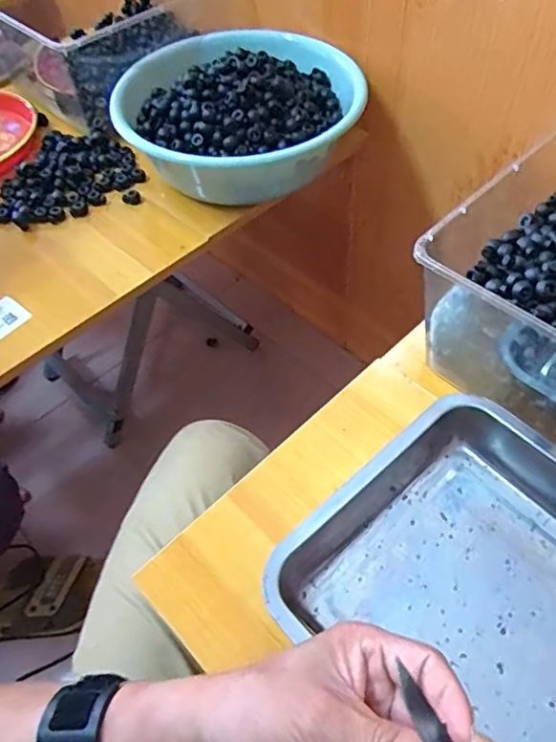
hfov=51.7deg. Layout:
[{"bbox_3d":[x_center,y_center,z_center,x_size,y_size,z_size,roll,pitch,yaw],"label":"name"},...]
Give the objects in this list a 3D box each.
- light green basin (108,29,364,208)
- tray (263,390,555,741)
[{"bbox_3d":[-0.042,-0.313,0.717,0.277,0.111,0.269,26,59,21],"label":"light green basin"},{"bbox_3d":[0.180,0.172,0.389,0.257,0.051,0.311,-38,60,-22],"label":"tray"}]

